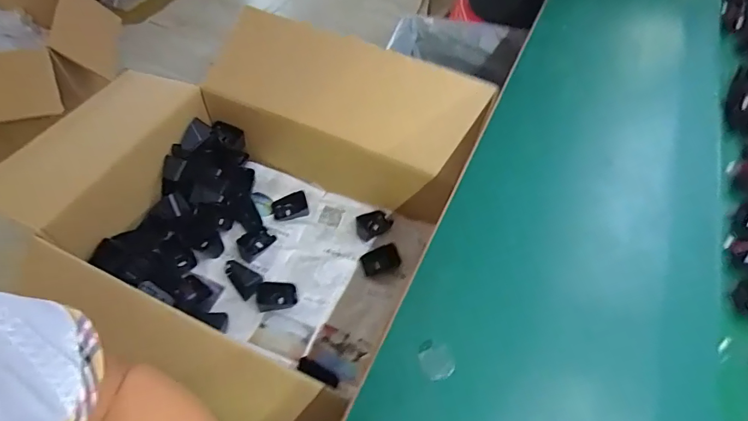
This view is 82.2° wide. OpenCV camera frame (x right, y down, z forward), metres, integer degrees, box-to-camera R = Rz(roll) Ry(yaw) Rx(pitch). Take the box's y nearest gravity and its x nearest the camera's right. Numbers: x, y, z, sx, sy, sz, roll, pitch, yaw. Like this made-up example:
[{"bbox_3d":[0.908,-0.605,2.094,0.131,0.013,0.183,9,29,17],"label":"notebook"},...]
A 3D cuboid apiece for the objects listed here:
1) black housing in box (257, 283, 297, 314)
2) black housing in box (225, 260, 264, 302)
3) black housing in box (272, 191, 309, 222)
[{"bbox_3d":[-0.161,0.142,0.709,0.063,0.033,0.042,-9,54,-8],"label":"black housing in box"},{"bbox_3d":[-0.222,0.107,0.721,0.046,0.036,0.074,-33,60,-23],"label":"black housing in box"},{"bbox_3d":[-0.155,-0.003,0.799,0.065,0.030,0.048,-16,55,-13],"label":"black housing in box"}]

